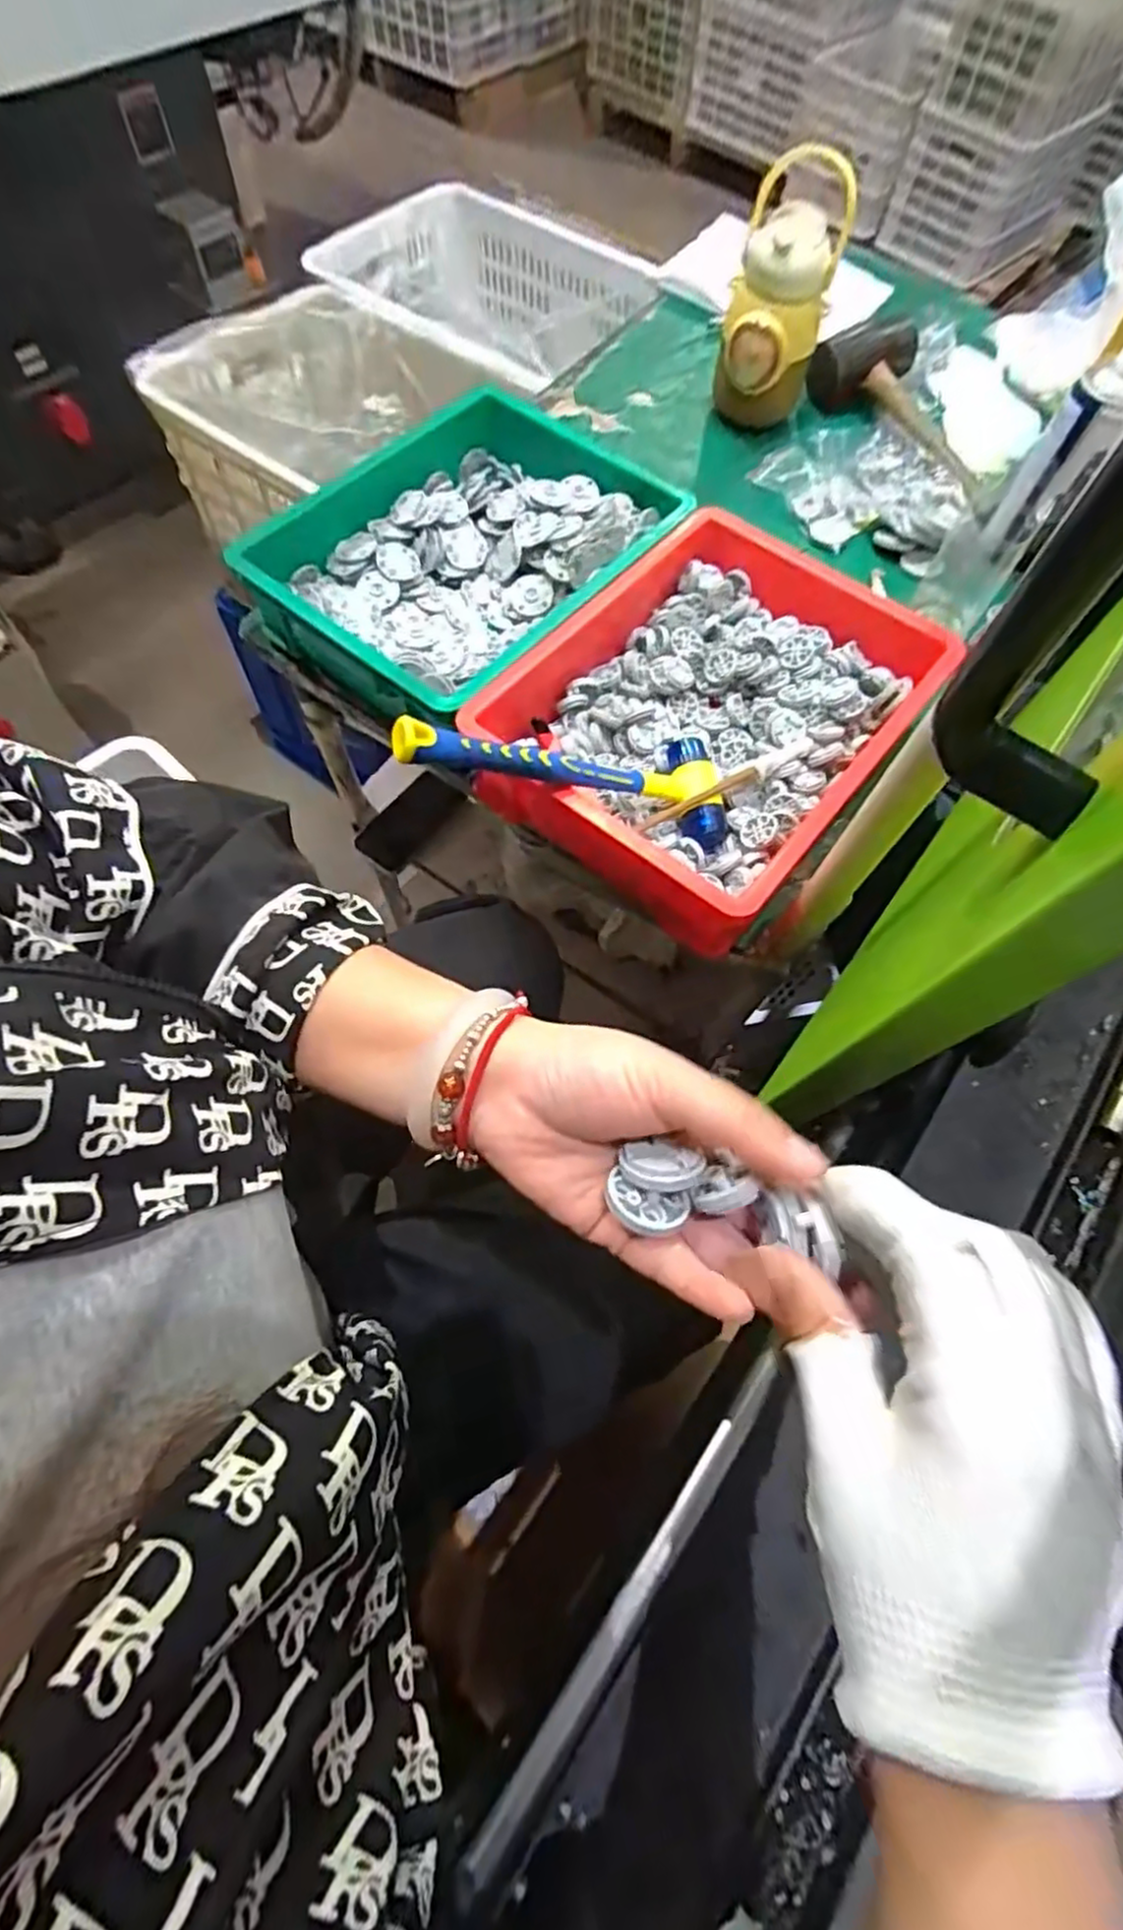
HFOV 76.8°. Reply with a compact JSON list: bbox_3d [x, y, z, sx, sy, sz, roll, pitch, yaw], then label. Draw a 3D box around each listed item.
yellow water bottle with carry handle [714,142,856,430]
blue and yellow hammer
[{"bbox_3d":[0.230,-0.706,0.749,0.101,0.186,0.130,15,67,3],"label":"yellow water bottle with carry handle"},{"bbox_3d":[0.011,-0.138,0.504,0.264,0.030,0.086,0,63,-33],"label":"blue and yellow hammer"}]

